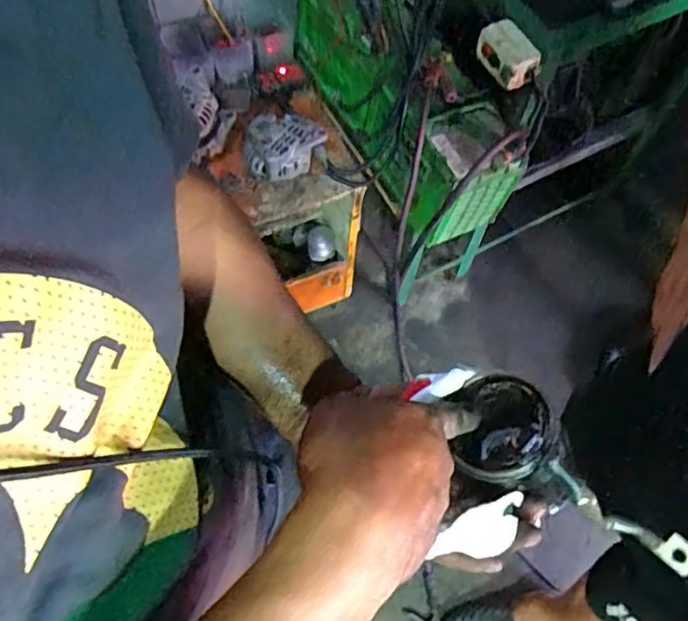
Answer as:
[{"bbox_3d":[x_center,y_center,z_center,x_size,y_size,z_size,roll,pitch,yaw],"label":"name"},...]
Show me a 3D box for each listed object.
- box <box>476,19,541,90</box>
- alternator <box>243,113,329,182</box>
[{"bbox_3d":[0.277,-0.432,1.015,0.063,0.059,0.101,-26,67,-14],"label":"box"},{"bbox_3d":[-0.115,-0.318,1.171,0.154,0.084,0.089,-2,64,-3],"label":"alternator"}]

